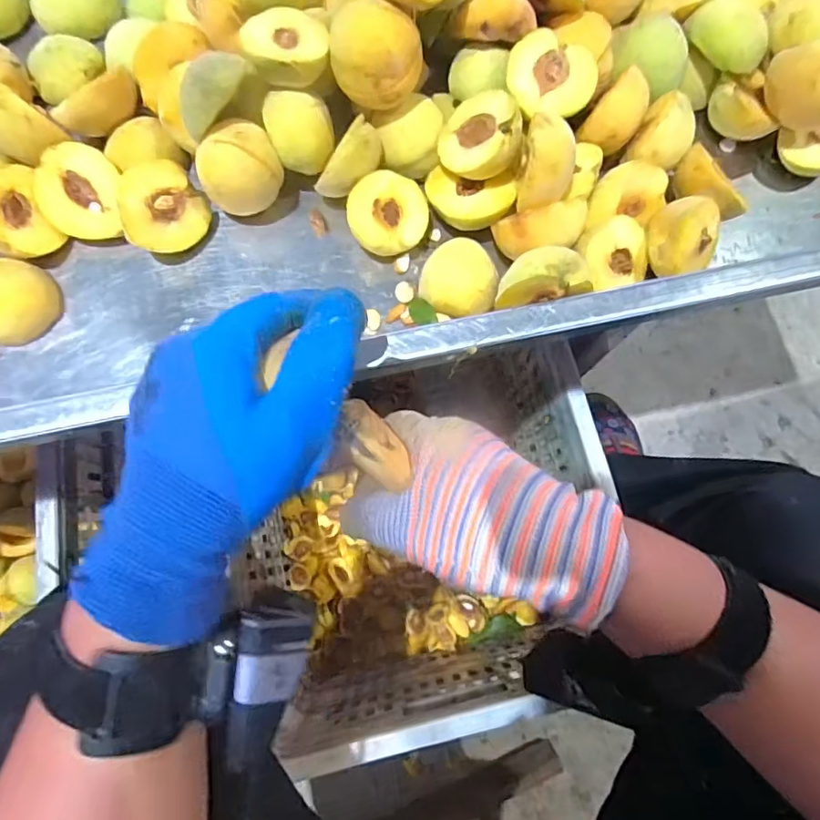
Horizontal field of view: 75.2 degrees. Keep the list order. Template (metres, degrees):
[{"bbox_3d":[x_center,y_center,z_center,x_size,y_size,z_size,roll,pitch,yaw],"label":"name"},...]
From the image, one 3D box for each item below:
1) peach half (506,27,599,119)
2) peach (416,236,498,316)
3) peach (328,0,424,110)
[{"bbox_3d":[0.092,-0.217,0.354,0.057,0.027,0.056,9,75,0],"label":"peach half"},{"bbox_3d":[0.033,-0.087,0.365,0.050,0.025,0.051,-1,71,-1],"label":"peach"},{"bbox_3d":[-0.022,-0.229,0.350,0.060,0.053,0.052,0,75,-2],"label":"peach"}]

